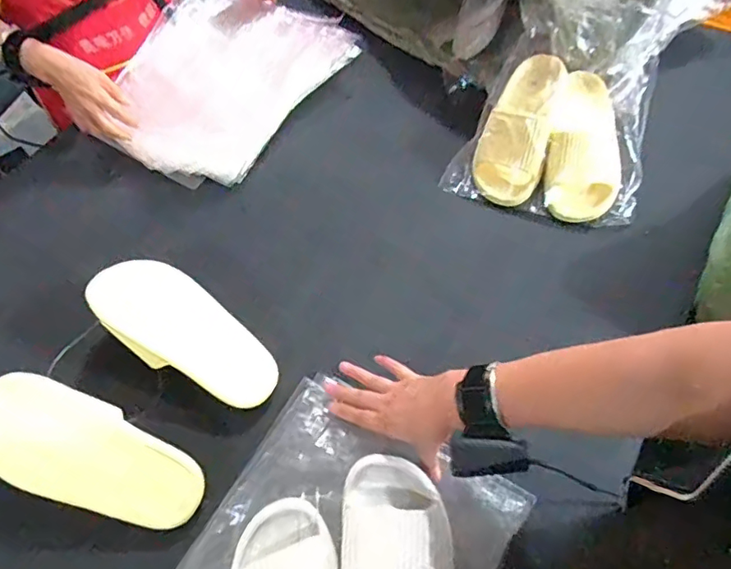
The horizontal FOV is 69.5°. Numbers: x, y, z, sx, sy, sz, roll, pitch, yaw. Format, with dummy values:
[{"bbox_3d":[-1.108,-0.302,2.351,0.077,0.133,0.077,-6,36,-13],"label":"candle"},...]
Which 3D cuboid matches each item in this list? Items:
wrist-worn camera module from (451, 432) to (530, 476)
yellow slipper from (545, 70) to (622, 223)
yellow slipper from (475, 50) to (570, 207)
[{"bbox_3d":[0.115,0.161,0.491,0.070,0.021,0.028,-8,60,13],"label":"wrist-worn camera module"},{"bbox_3d":[0.323,-0.207,0.773,0.110,0.048,0.229,8,80,5],"label":"yellow slipper"},{"bbox_3d":[0.231,-0.240,0.782,0.094,0.058,0.227,18,80,11],"label":"yellow slipper"}]

